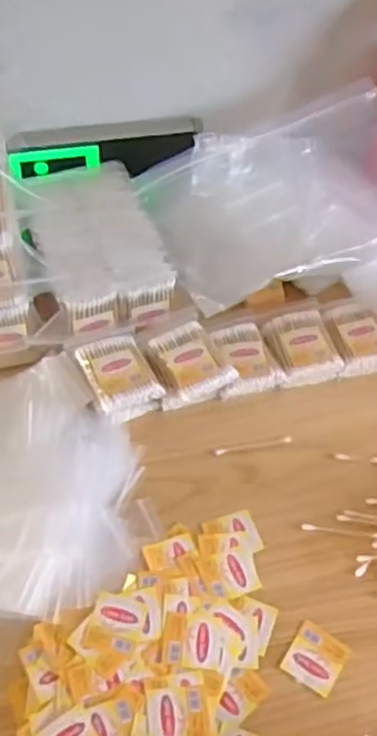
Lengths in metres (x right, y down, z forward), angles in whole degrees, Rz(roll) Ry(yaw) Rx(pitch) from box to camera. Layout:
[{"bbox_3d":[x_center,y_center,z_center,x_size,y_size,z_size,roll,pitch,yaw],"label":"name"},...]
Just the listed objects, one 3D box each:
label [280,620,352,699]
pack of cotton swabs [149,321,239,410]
[{"bbox_3d":[0.095,0.215,0.525,0.038,0.004,0.043,28,54,20],"label":"label"},{"bbox_3d":[0.001,-0.003,0.651,0.065,0.030,0.071,-16,52,-15],"label":"pack of cotton swabs"}]

